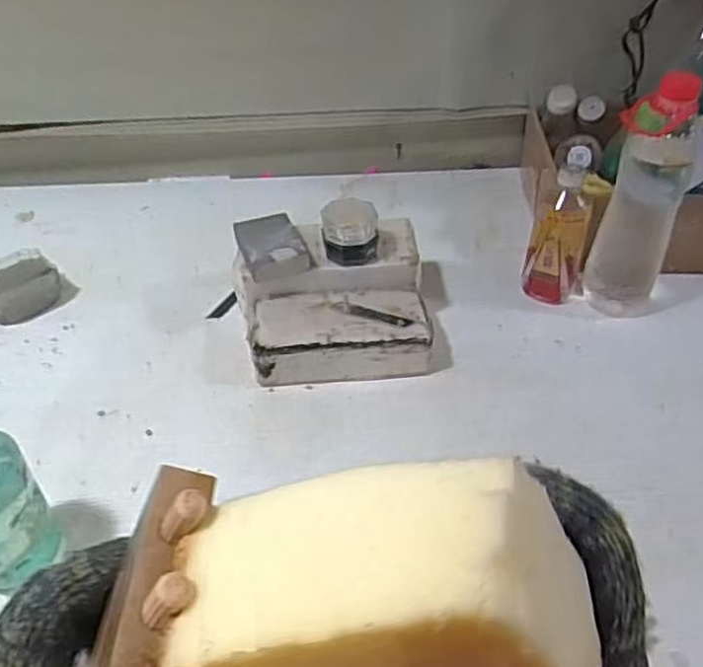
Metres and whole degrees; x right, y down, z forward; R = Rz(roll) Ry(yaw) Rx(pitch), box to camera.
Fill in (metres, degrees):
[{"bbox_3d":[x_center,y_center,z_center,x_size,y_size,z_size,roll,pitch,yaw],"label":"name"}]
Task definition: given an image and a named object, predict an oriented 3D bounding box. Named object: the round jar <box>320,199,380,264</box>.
[{"bbox_3d":[-0.001,-0.119,0.837,0.067,0.064,0.066,-1,41,1],"label":"round jar"}]

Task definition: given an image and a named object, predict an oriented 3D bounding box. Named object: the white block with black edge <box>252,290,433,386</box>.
[{"bbox_3d":[-0.012,0.004,0.834,0.206,0.064,0.103,-3,41,-2],"label":"white block with black edge"}]

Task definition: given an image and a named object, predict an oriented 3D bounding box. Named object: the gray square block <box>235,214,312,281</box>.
[{"bbox_3d":[-0.097,-0.111,0.848,0.077,0.022,0.115,-12,42,-13],"label":"gray square block"}]

